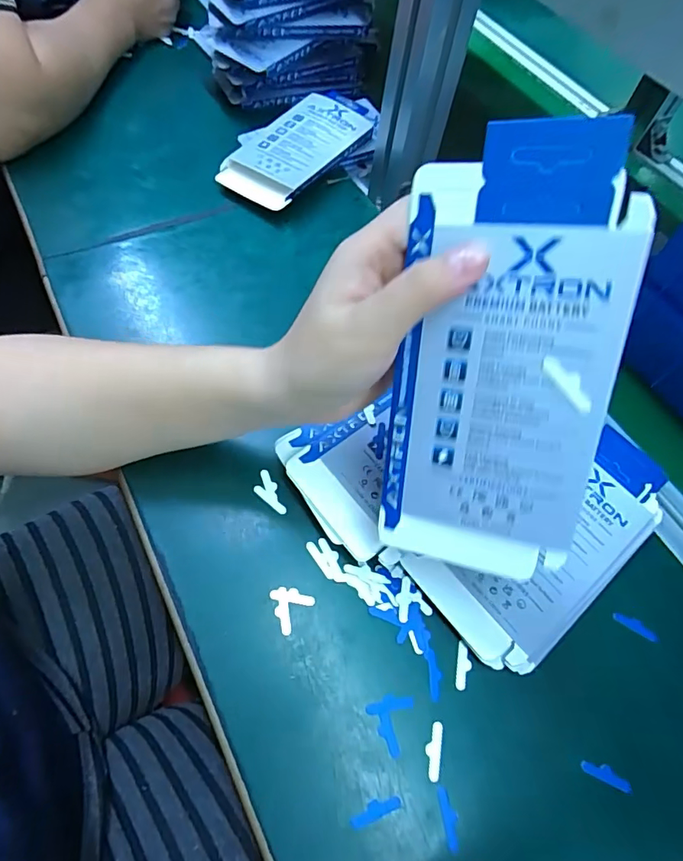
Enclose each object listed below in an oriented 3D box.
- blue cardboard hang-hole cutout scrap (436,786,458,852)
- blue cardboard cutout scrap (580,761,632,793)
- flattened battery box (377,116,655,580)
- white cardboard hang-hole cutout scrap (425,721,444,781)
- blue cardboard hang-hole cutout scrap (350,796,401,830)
[{"bbox_3d":[0.055,0.196,0.240,0.008,0.004,0.026,-6,61,-11],"label":"blue cardboard hang-hole cutout scrap"},{"bbox_3d":[0.142,0.185,0.256,0.026,0.004,0.007,25,60,7],"label":"blue cardboard cutout scrap"},{"bbox_3d":[0.066,-0.022,0.205,0.087,0.187,0.004,11,21,20],"label":"flattened battery box"},{"bbox_3d":[0.049,0.170,0.253,0.009,0.004,0.027,12,60,-1],"label":"white cardboard hang-hole cutout scrap"},{"bbox_3d":[0.017,0.190,0.239,0.026,0.004,0.008,-16,64,-16],"label":"blue cardboard hang-hole cutout scrap"}]

